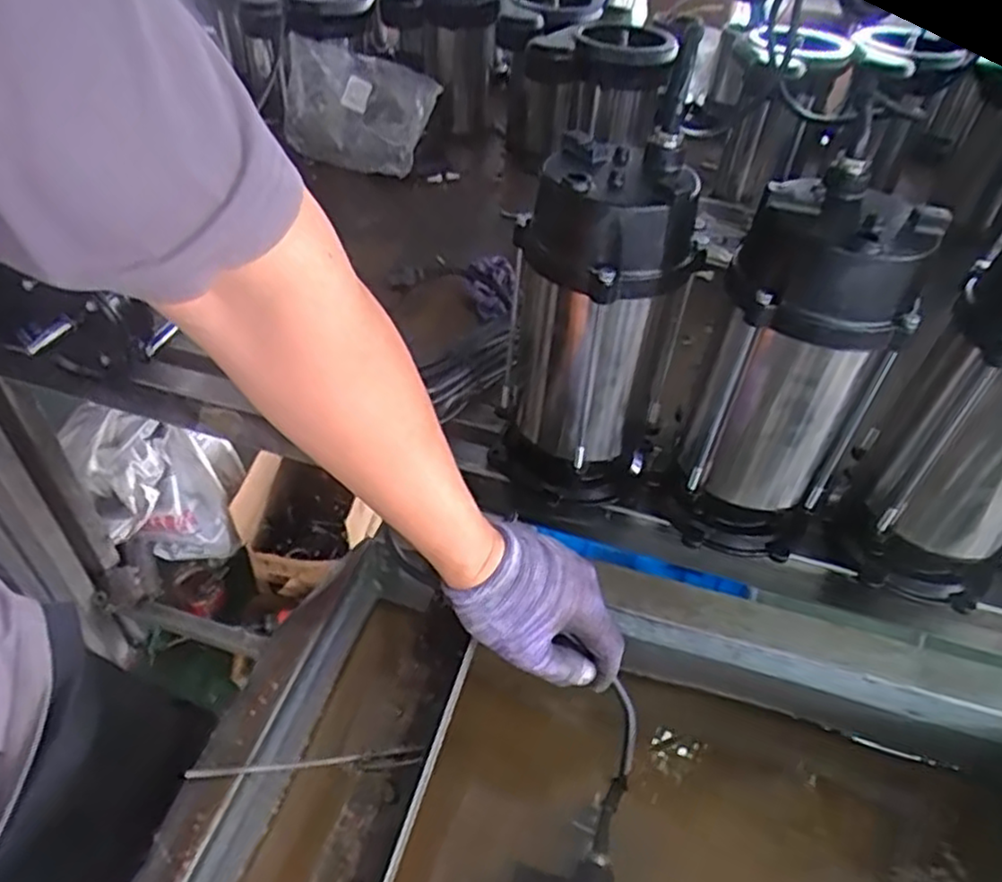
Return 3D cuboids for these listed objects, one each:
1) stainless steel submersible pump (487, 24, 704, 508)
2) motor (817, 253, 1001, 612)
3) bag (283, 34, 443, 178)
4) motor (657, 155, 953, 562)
[{"bbox_3d":[0.072,-0.087,0.591,0.136,0.282,0.115,8,44,5],"label":"stainless steel submersible pump"},{"bbox_3d":[0.360,-0.011,0.527,0.125,0.278,0.114,35,52,29],"label":"motor"},{"bbox_3d":[-0.234,-0.521,1.127,0.239,0.172,0.052,25,13,14],"label":"bag"},{"bbox_3d":[0.218,-0.048,0.559,0.124,0.278,0.120,23,47,19],"label":"motor"}]

